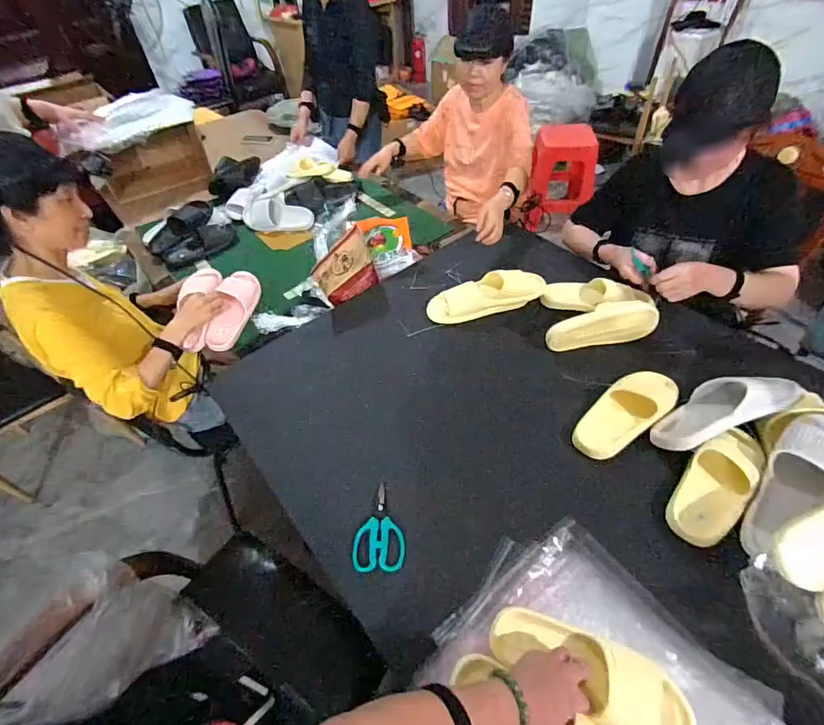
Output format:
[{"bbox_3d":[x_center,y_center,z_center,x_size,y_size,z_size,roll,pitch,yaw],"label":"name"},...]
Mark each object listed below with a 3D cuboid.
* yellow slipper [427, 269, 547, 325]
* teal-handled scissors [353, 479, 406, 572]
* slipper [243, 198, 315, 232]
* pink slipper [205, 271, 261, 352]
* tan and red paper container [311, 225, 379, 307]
[{"bbox_3d":[0.180,-0.159,1.046,0.286,0.094,0.088,-6,48,0],"label":"yellow slipper"},{"bbox_3d":[-0.054,0.280,0.739,0.083,0.019,0.142,-2,48,3],"label":"teal-handled scissors"},{"bbox_3d":[-0.497,-0.547,1.608,0.235,0.093,0.080,-6,44,-28],"label":"slipper"},{"bbox_3d":[-0.472,-0.136,1.141,0.103,0.060,0.227,18,71,-10],"label":"pink slipper"},{"bbox_3d":[-0.174,-0.237,1.152,0.048,0.186,0.180,30,57,28],"label":"tan and red paper container"}]

